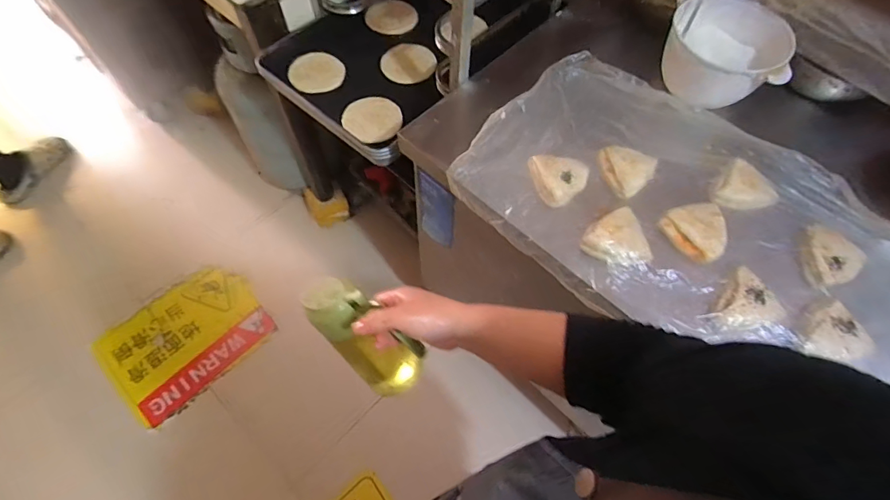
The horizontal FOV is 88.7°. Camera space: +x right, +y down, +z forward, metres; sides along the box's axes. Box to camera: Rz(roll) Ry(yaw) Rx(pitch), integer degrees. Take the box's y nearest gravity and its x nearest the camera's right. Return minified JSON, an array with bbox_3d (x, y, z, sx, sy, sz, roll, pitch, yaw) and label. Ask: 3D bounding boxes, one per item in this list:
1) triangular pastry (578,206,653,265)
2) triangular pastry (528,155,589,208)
[{"bbox_3d":[0.257,-0.014,0.660,0.096,0.016,0.083,-30,67,-15],"label":"triangular pastry"},{"bbox_3d":[0.175,-0.108,0.705,0.089,0.019,0.084,9,63,4],"label":"triangular pastry"}]

